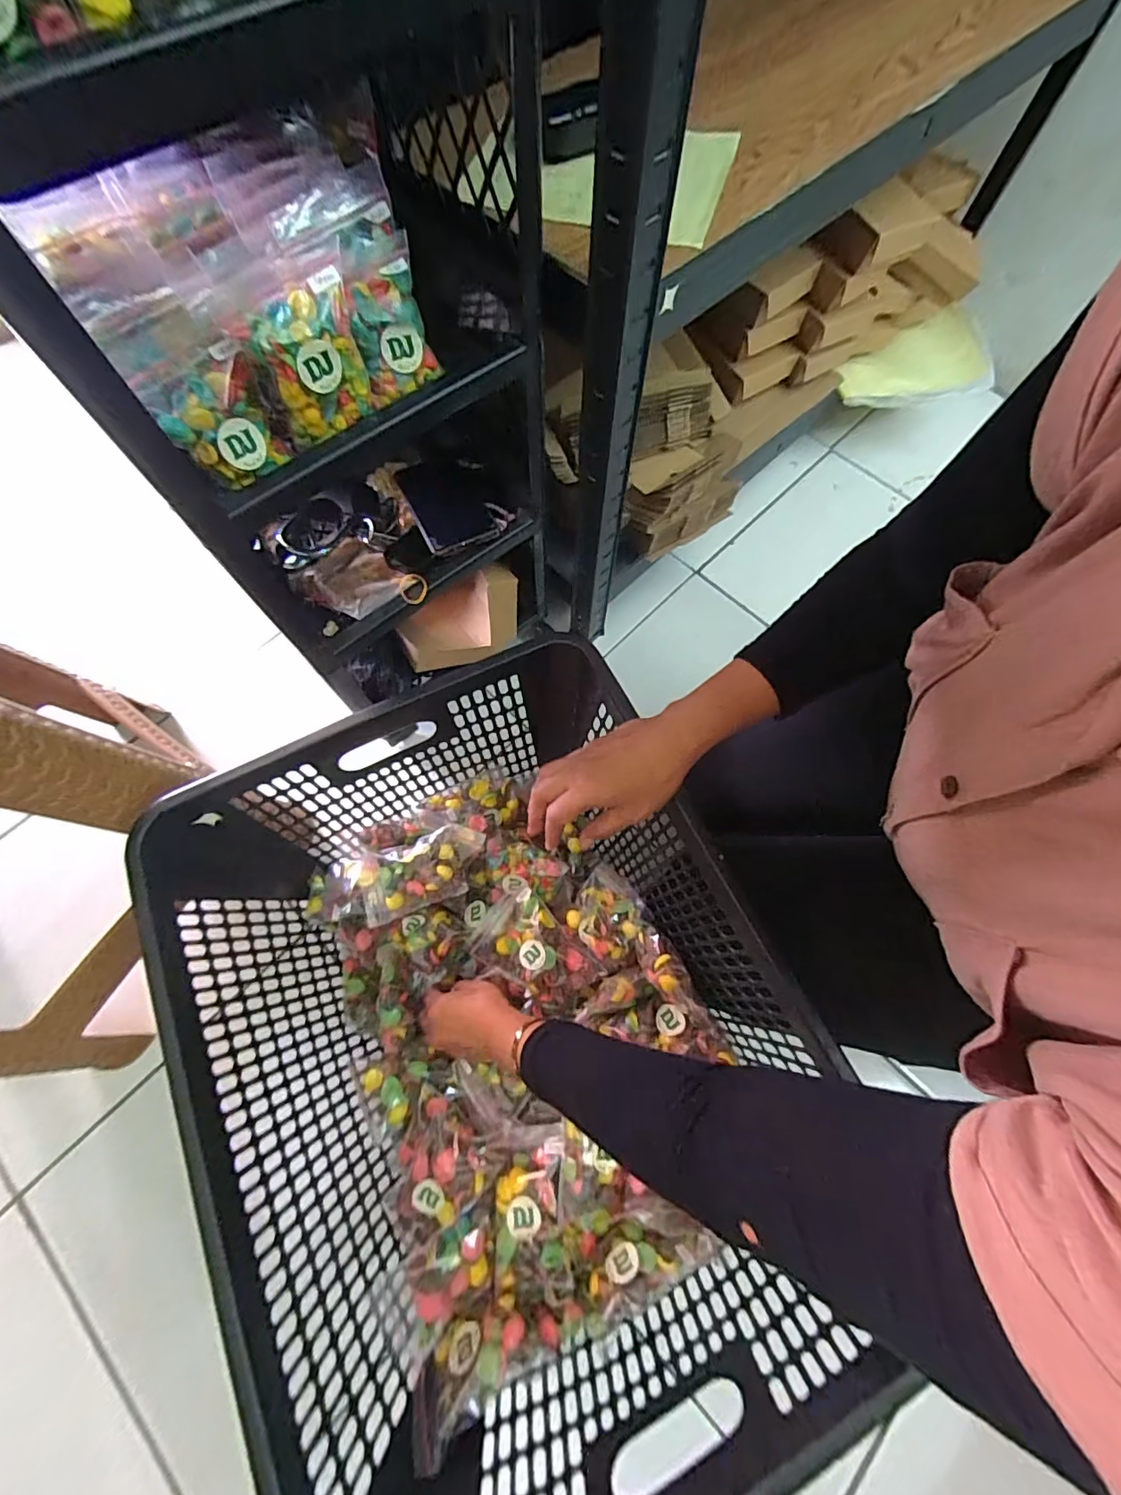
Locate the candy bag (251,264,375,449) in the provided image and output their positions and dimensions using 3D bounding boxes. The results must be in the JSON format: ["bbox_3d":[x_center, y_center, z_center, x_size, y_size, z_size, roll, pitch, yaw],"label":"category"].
[{"bbox_3d":[-0.161,-0.254,0.346,0.021,0.079,0.066,43,75,14],"label":"candy bag"}]

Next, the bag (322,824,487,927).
[{"bbox_3d":[-0.177,0.142,0.581,0.188,0.050,0.086,-13,70,-5],"label":"bag"}]

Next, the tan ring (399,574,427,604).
[{"bbox_3d":[-0.155,-0.167,0.547,0.029,0.007,0.037,-19,71,-7],"label":"tan ring"}]

